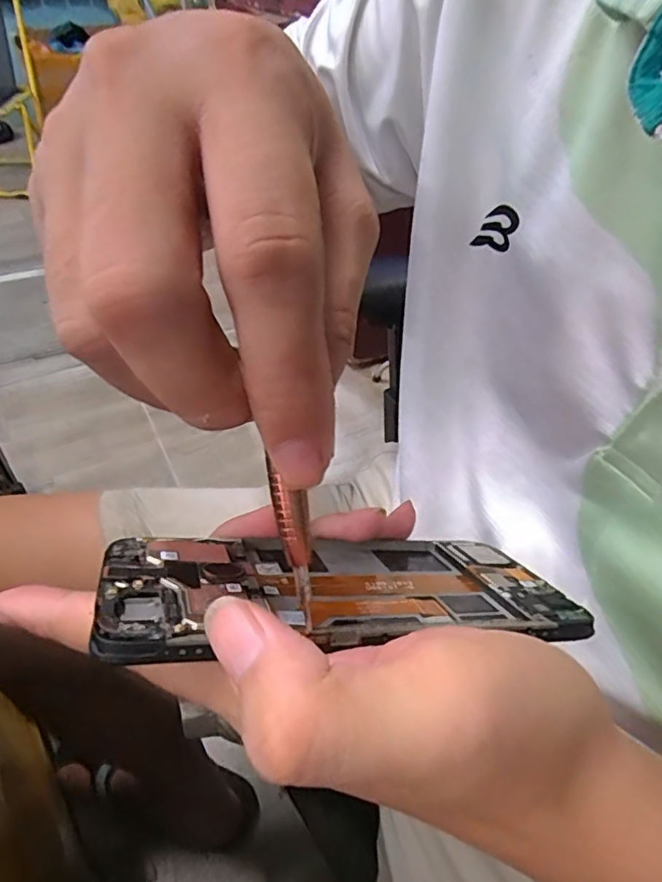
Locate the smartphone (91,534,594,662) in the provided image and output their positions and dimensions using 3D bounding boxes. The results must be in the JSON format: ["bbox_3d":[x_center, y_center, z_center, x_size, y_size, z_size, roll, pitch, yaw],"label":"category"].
[{"bbox_3d":[0.004,0.047,0.189,0.148,0.007,0.072,4,11,-21],"label":"smartphone"}]

